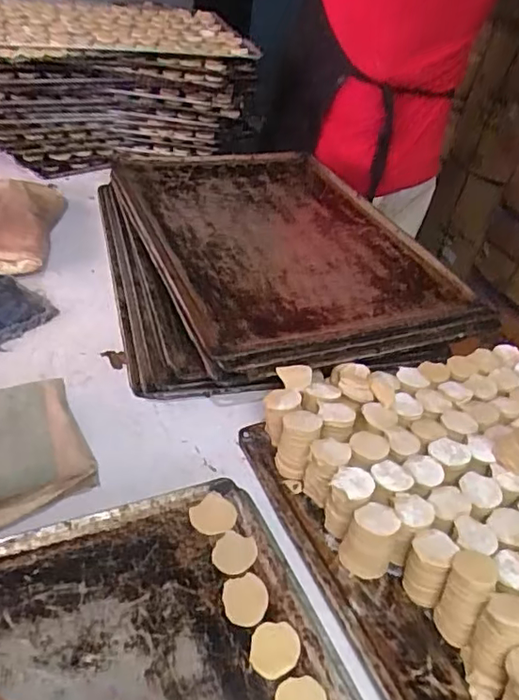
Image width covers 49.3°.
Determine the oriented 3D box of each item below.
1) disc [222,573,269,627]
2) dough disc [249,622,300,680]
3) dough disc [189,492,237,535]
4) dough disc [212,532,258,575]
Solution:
[{"bbox_3d":[-0.009,0.163,0.371,0.029,0.004,0.033,5,38,-7],"label":"disc"},{"bbox_3d":[0.009,0.184,0.347,0.029,0.004,0.032,10,38,-1],"label":"dough disc"},{"bbox_3d":[-0.034,0.122,0.417,0.030,0.004,0.033,7,38,-5],"label":"dough disc"},{"bbox_3d":[-0.017,0.142,0.396,0.029,0.004,0.030,7,38,-5],"label":"dough disc"}]

